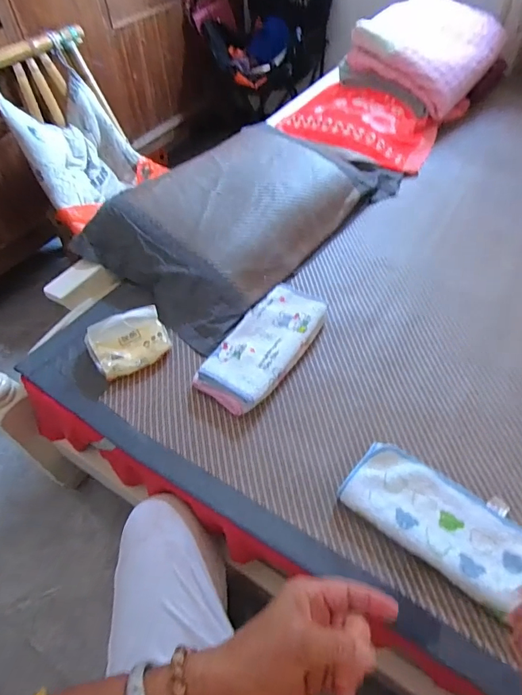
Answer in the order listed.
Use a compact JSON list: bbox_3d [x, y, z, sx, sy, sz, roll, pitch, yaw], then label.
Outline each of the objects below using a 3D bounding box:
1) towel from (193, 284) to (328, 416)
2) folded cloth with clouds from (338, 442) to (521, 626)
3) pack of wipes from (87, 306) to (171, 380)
[{"bbox_3d":[0.008,-0.005,0.712,0.122,0.048,0.265,28,57,22],"label":"towel"},{"bbox_3d":[0.239,0.220,0.531,0.246,0.028,0.126,29,57,26],"label":"folded cloth with clouds"},{"bbox_3d":[-0.220,-0.006,0.696,0.124,0.070,0.080,-23,54,-16],"label":"pack of wipes"}]

